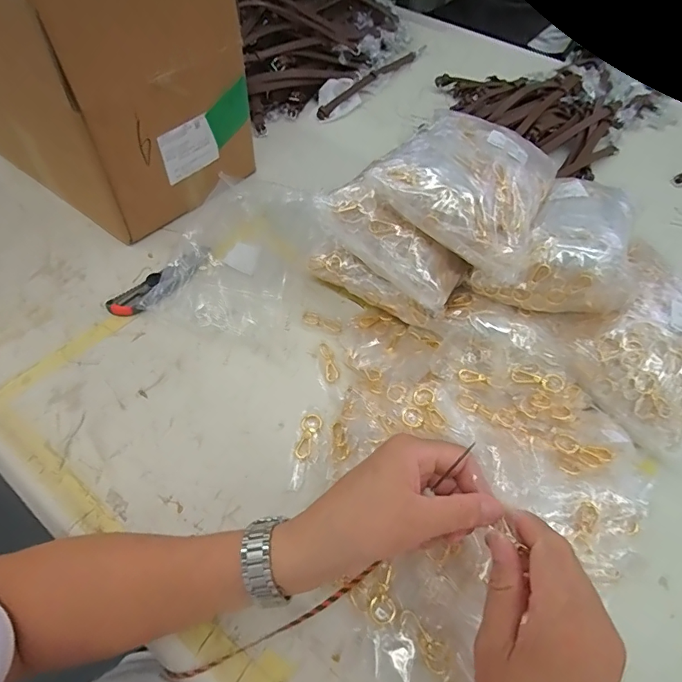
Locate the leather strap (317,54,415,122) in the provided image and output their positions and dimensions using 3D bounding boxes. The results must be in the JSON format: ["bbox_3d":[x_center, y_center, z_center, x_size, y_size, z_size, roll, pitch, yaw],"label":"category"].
[{"bbox_3d":[0.058,-0.526,0.899,0.022,0.020,0.321,32,60,18],"label":"leather strap"}]

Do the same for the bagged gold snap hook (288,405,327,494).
[{"bbox_3d":[-0.033,0.109,0.454,0.028,0.007,0.087,9,56,3],"label":"bagged gold snap hook"}]

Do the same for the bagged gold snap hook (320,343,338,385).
[{"bbox_3d":[-0.013,0.024,0.512,0.014,0.004,0.054,-8,57,-8],"label":"bagged gold snap hook"}]

